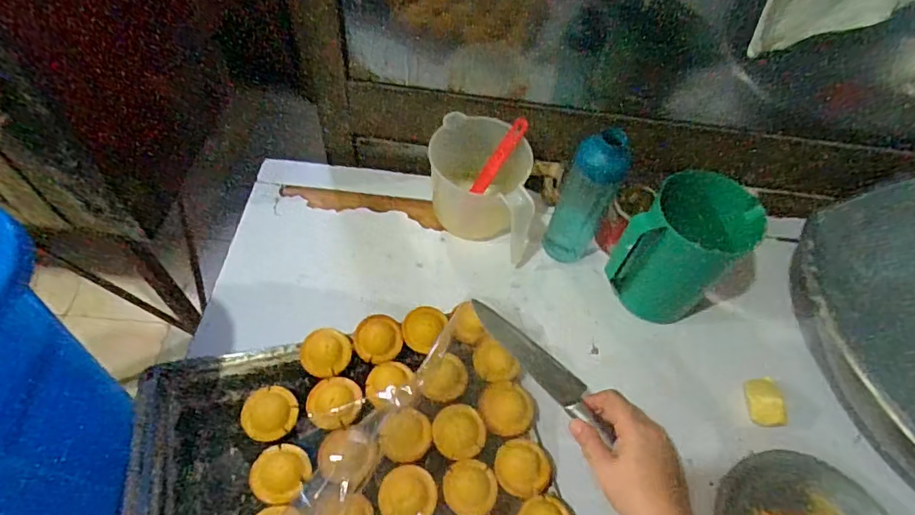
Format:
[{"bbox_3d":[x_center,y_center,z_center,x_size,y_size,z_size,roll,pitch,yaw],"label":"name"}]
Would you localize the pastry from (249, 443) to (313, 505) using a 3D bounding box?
[{"bbox_3d":[-0.202,0.250,0.588,0.061,0.028,0.061,2,56,-3],"label":"pastry"}]

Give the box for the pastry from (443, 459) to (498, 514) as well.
[{"bbox_3d":[0.015,0.268,0.593,0.058,0.016,0.061,2,56,-3],"label":"pastry"}]

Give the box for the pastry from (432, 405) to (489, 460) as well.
[{"bbox_3d":[0.002,0.211,0.624,0.065,0.017,0.062,2,56,-3],"label":"pastry"}]

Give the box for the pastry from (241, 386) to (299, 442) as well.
[{"bbox_3d":[-0.227,0.194,0.624,0.061,0.038,0.061,2,56,-3],"label":"pastry"}]

